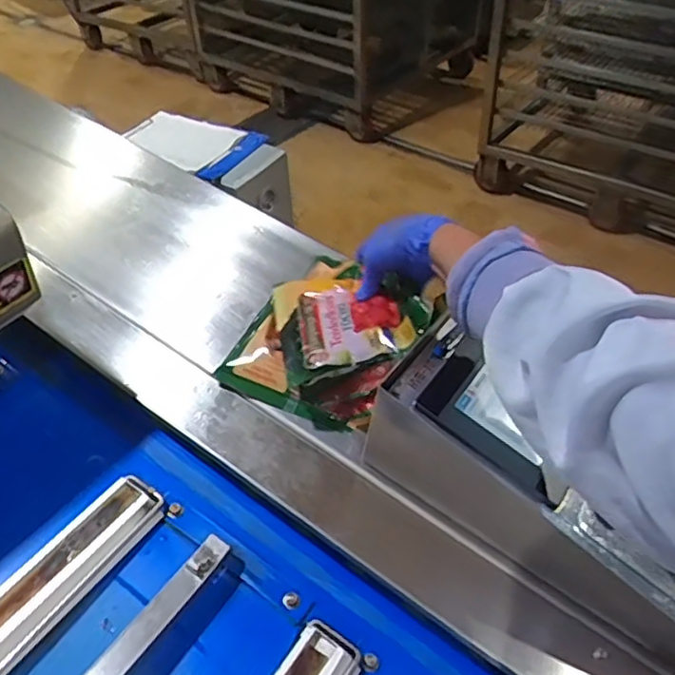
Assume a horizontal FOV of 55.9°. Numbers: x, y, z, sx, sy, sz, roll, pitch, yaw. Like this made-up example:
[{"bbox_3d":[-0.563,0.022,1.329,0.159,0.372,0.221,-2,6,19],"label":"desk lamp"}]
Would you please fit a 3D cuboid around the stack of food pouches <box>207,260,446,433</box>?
[{"bbox_3d":[-0.015,-0.005,0.674,0.194,0.098,0.174,25,52,19],"label":"stack of food pouches"}]

